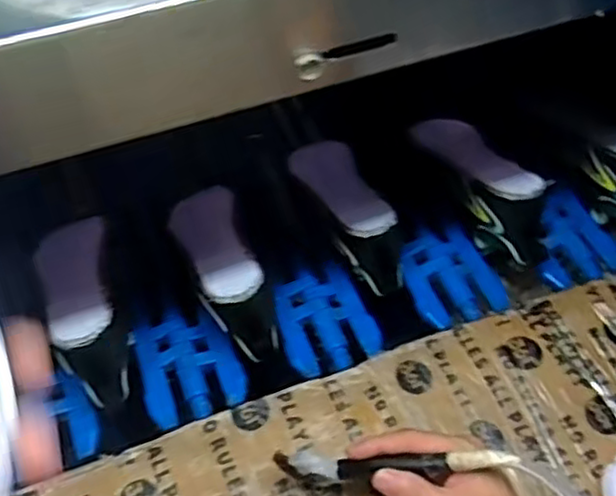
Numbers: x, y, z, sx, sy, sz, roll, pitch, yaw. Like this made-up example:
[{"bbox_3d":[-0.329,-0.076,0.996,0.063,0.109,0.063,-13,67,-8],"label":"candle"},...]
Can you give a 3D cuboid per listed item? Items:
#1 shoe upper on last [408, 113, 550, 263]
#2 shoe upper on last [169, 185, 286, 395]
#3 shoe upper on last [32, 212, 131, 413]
[{"bbox_3d":[0.182,-0.076,0.730,0.074,0.093,0.204,-25,60,-17],"label":"shoe upper on last"},{"bbox_3d":[-0.077,0.034,0.695,0.070,0.105,0.209,-20,39,-13],"label":"shoe upper on last"},{"bbox_3d":[-0.210,0.047,0.653,0.070,0.092,0.207,-16,58,-12],"label":"shoe upper on last"}]

